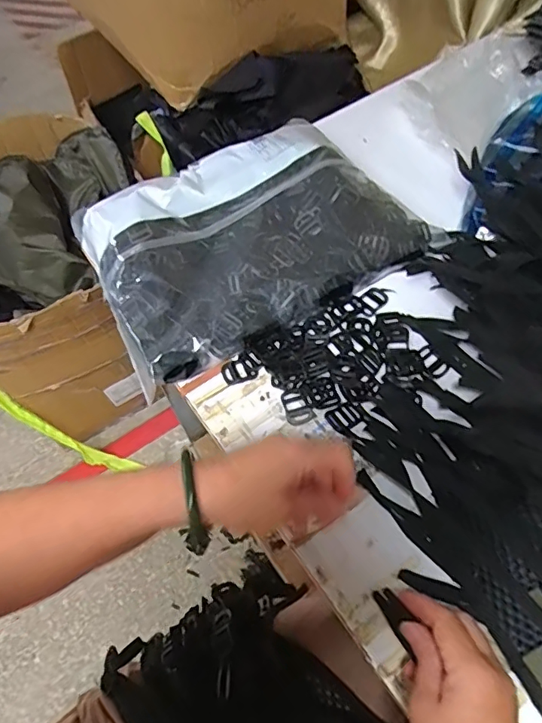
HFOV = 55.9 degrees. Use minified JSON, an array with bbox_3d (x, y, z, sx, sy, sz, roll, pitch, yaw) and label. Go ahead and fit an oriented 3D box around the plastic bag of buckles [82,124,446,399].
[{"bbox_3d":[-0.021,-0.145,0.589,0.355,0.079,0.238,-25,60,-11],"label":"plastic bag of buckles"}]

